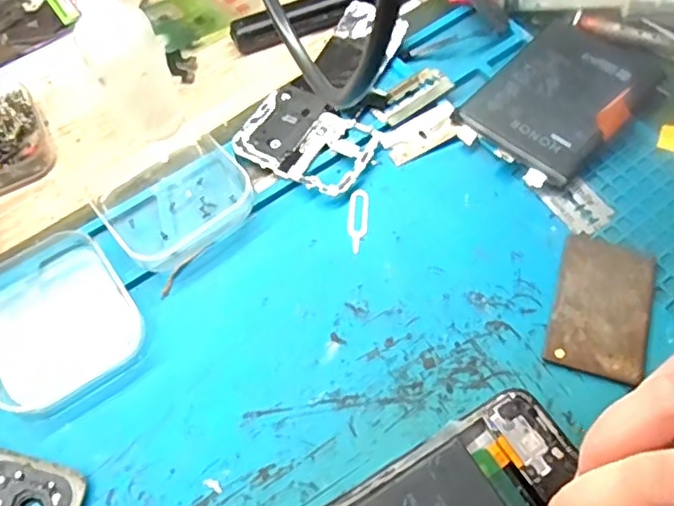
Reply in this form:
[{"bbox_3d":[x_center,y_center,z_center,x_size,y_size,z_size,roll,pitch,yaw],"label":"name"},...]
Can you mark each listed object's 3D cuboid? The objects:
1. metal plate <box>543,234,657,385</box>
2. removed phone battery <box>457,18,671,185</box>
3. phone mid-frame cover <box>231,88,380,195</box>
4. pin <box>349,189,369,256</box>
[{"bbox_3d":[0.108,0.021,0.253,0.037,0.005,0.061,17,63,13],"label":"metal plate"},{"bbox_3d":[0.111,-0.079,0.304,0.063,0.008,0.093,36,68,22],"label":"removed phone battery"},{"bbox_3d":[-0.015,-0.055,0.303,0.065,0.005,0.045,27,66,18],"label":"phone mid-frame cover"},{"bbox_3d":[0.010,-0.015,0.282,0.009,0.004,0.034,1,60,4],"label":"pin"}]

